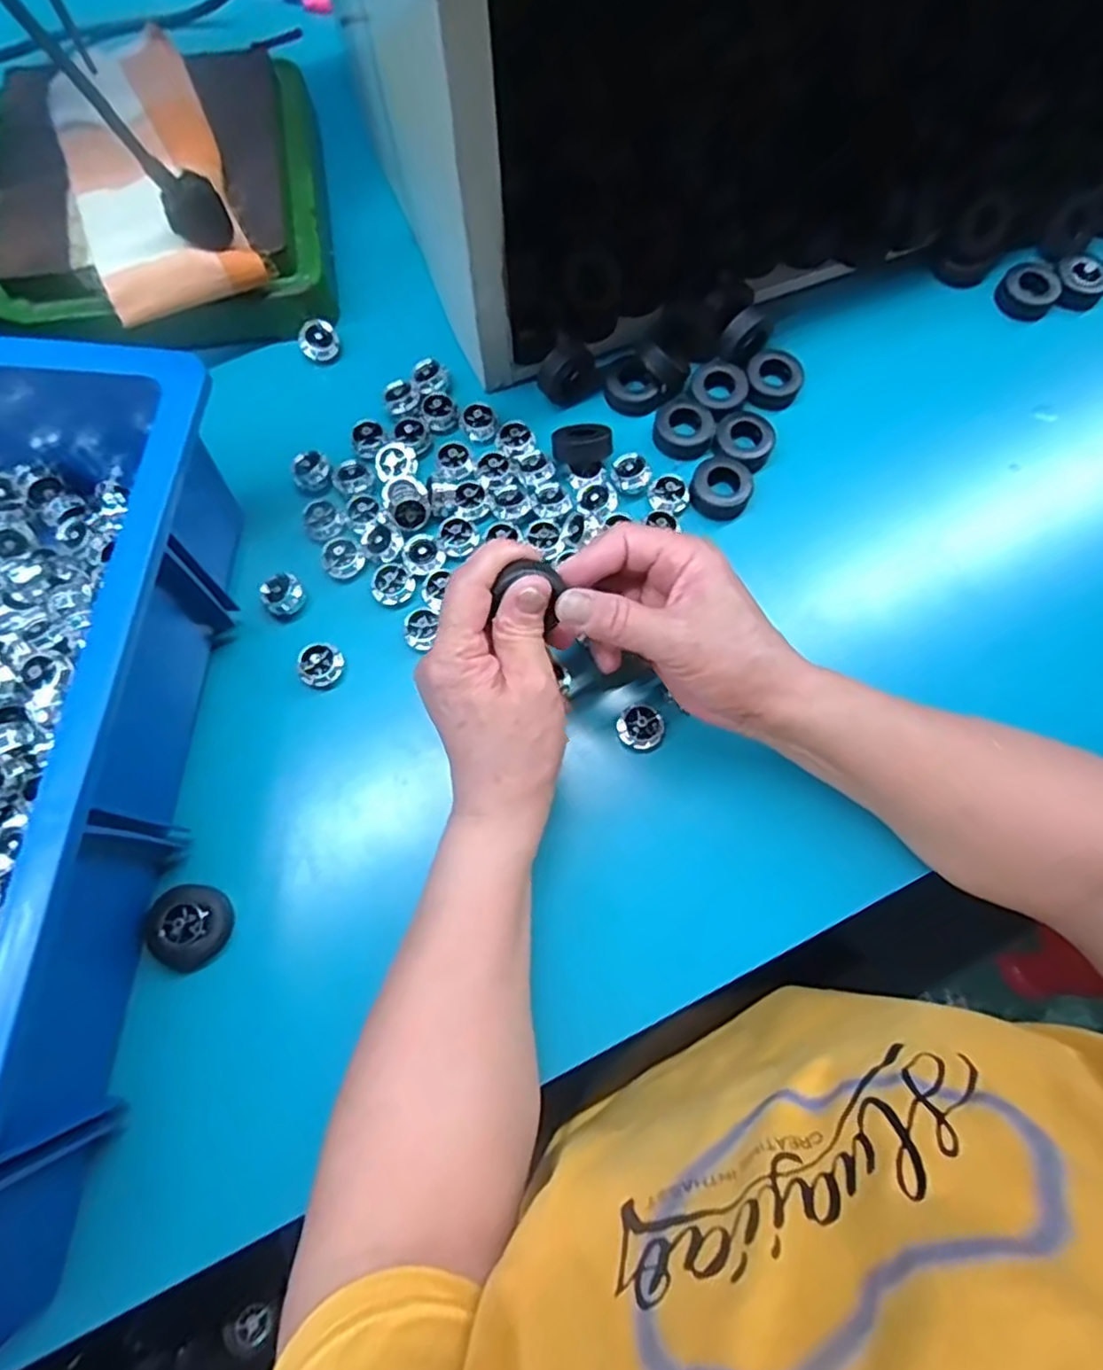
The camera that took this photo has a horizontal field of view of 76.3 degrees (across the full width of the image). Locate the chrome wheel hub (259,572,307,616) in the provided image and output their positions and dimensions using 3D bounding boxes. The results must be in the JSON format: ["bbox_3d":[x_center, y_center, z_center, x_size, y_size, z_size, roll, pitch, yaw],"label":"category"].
[{"bbox_3d":[-0.155,-0.052,0.407,0.022,0.013,0.022,0,74,-1],"label":"chrome wheel hub"}]

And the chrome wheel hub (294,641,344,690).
[{"bbox_3d":[-0.130,-0.011,0.396,0.024,0.012,0.025,0,74,-1],"label":"chrome wheel hub"}]

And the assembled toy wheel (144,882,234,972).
[{"bbox_3d":[-0.182,0.121,0.353,0.037,0.015,0.039,0,74,-1],"label":"assembled toy wheel"}]

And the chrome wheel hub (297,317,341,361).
[{"bbox_3d":[-0.154,-0.229,0.465,0.025,0.014,0.023,0,74,-1],"label":"chrome wheel hub"}]

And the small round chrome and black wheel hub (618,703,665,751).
[{"bbox_3d":[0.049,0.023,0.390,0.023,0.012,0.025,0,74,-1],"label":"small round chrome and black wheel hub"}]

